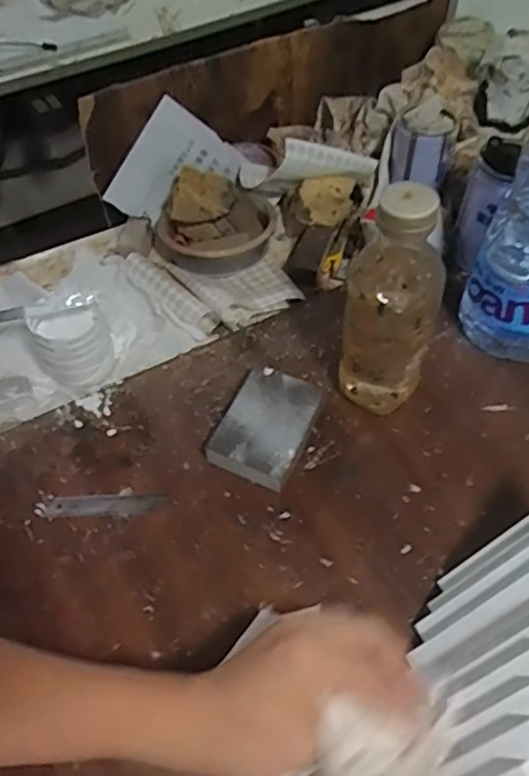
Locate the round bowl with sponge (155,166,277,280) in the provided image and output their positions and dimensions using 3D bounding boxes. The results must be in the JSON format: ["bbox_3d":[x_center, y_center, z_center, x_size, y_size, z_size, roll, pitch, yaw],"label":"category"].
[{"bbox_3d":[-0.057,-0.185,0.674,0.136,0.052,0.120,-7,53,-4],"label":"round bowl with sponge"}]

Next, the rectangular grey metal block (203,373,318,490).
[{"bbox_3d":[0.002,0.034,0.530,0.072,0.029,0.094,19,56,15],"label":"rectangular grey metal block"}]

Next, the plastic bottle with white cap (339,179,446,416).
[{"bbox_3d":[0.096,-0.052,0.480,0.071,0.211,0.057,14,55,11],"label":"plastic bottle with white cap"}]

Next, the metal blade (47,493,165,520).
[{"bbox_3d":[-0.131,0.097,0.508,0.095,0.004,0.019,-3,53,-1],"label":"metal blade"}]

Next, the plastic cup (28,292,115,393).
[{"bbox_3d":[-0.176,-0.040,0.571,0.066,0.066,0.069,-1,53,1],"label":"plastic cup"}]

